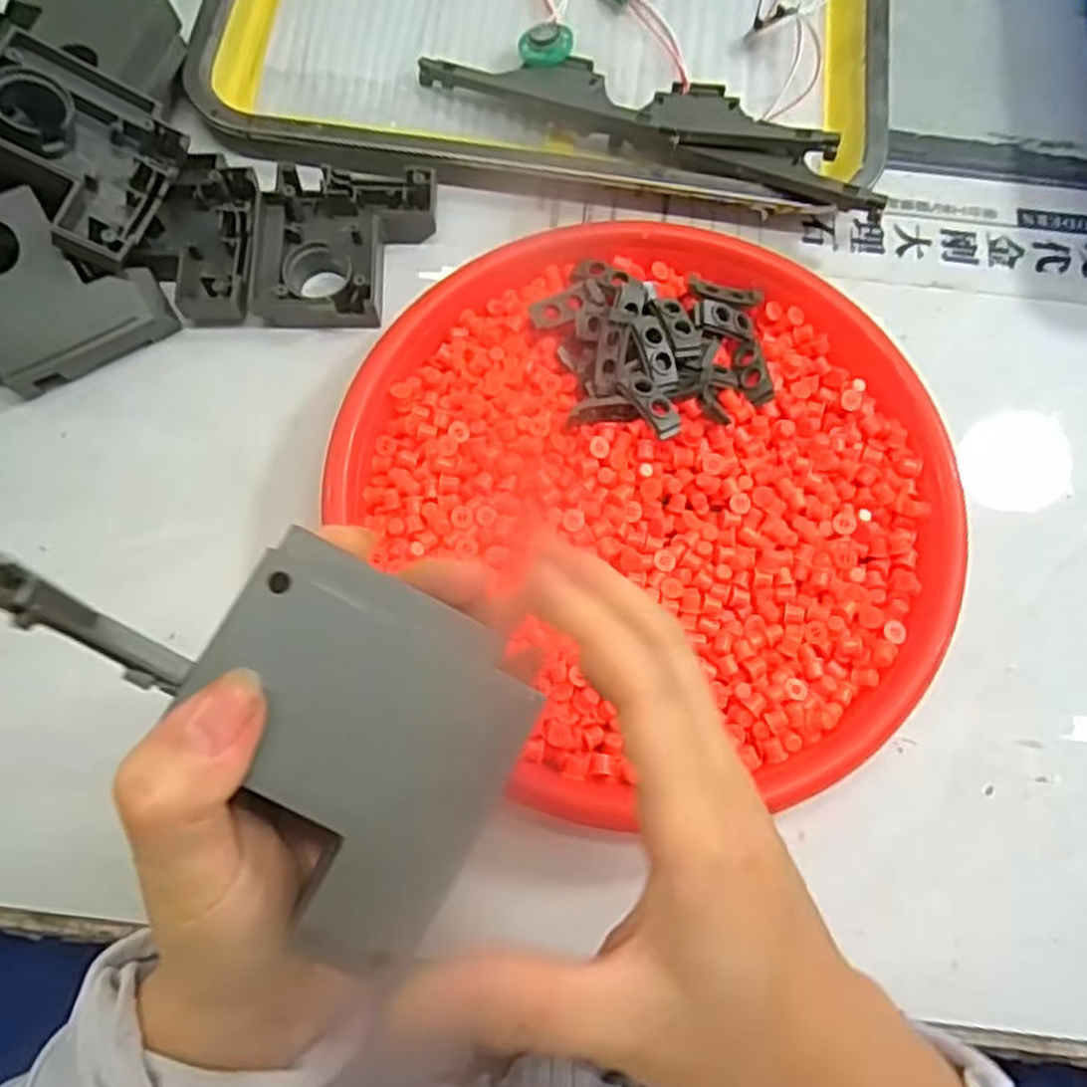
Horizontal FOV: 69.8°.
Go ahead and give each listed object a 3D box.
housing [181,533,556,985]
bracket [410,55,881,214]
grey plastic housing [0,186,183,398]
[{"bbox_3d":[-0.044,0.044,0.173,0.070,0.016,0.074,25,75,6],"label":"housing"},{"bbox_3d":[0.052,-0.212,0.387,0.229,0.028,0.049,19,74,4],"label":"bracket"},{"bbox_3d":[-0.216,-0.113,0.341,0.072,0.018,0.075,-30,100,-9],"label":"grey plastic housing"}]

